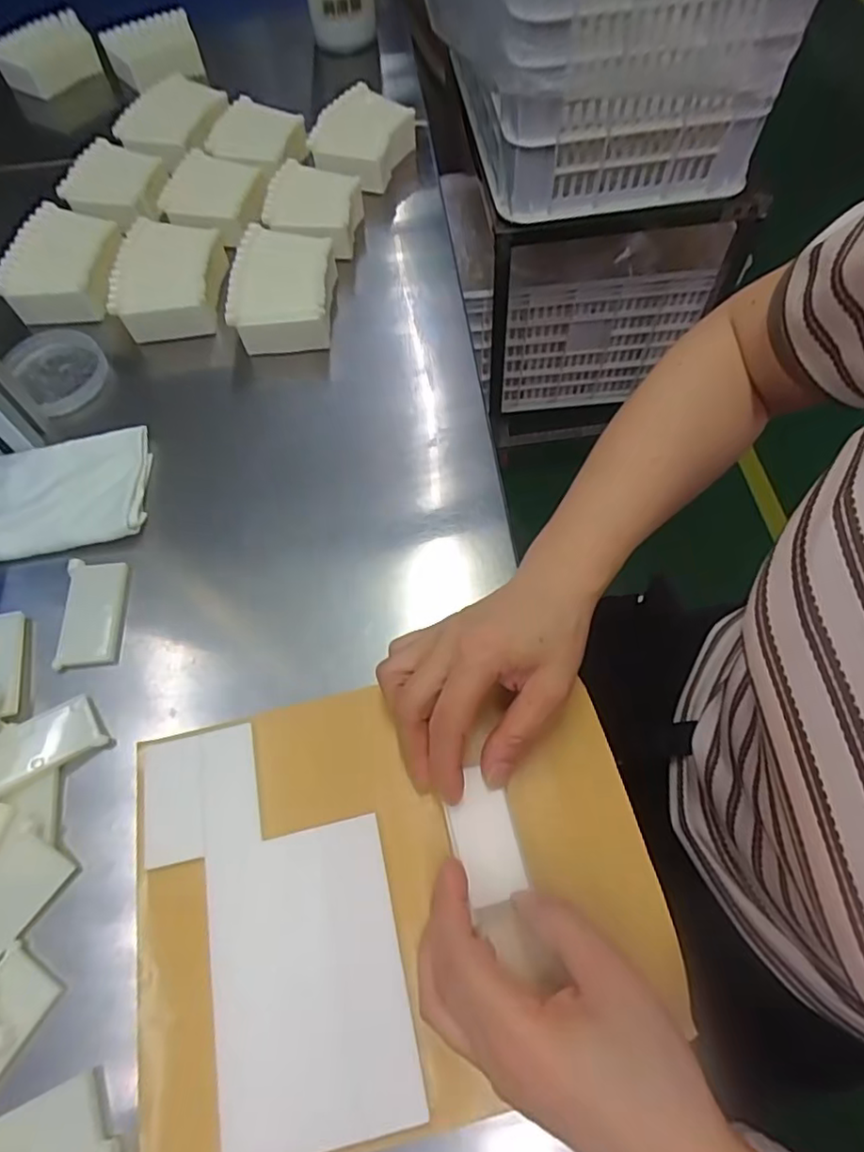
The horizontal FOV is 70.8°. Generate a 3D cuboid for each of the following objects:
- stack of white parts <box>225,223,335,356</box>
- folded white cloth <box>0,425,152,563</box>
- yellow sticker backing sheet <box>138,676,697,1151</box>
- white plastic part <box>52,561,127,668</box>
[{"bbox_3d":[-0.130,-0.257,0.540,0.083,0.037,0.119,-1,61,-1],"label":"stack of white parts"},{"bbox_3d":[-0.293,-0.064,0.460,0.146,0.013,0.101,-10,62,-5],"label":"folded white cloth"},{"bbox_3d":[-0.019,0.164,0.331,0.274,0.022,0.209,-11,62,-6],"label":"yellow sticker backing sheet"},{"bbox_3d":[-0.234,0.023,0.418,0.040,0.005,0.078,-7,62,-4],"label":"white plastic part"}]

